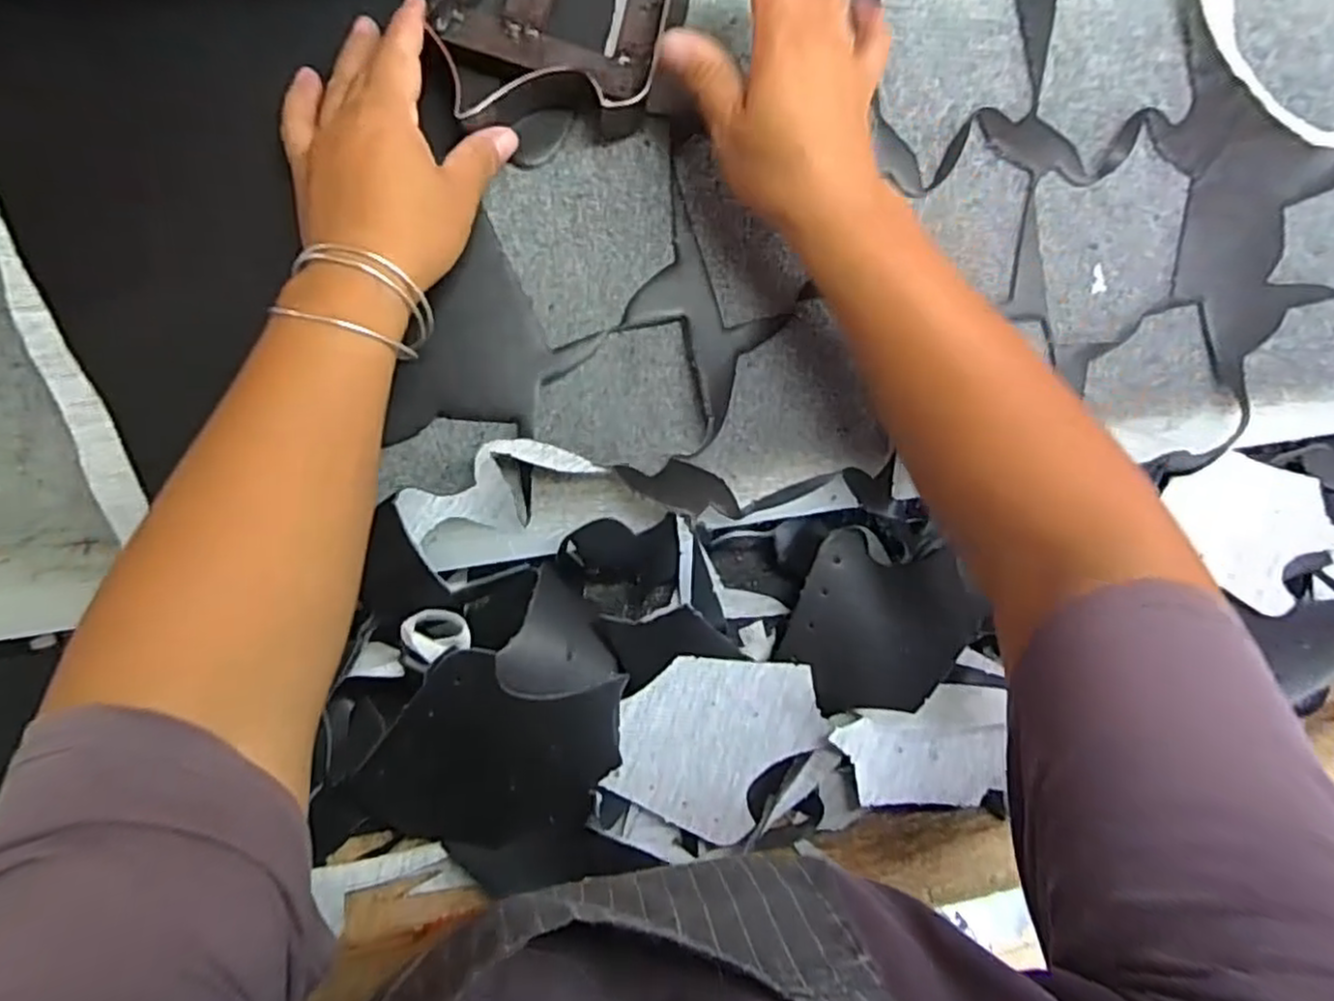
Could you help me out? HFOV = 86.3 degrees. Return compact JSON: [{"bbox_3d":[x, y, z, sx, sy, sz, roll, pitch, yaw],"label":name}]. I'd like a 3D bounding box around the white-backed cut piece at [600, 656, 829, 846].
[{"bbox_3d":[0.030,0.135,0.406,0.103,0.009,0.109,33,87,-6],"label":"white-backed cut piece"}]

